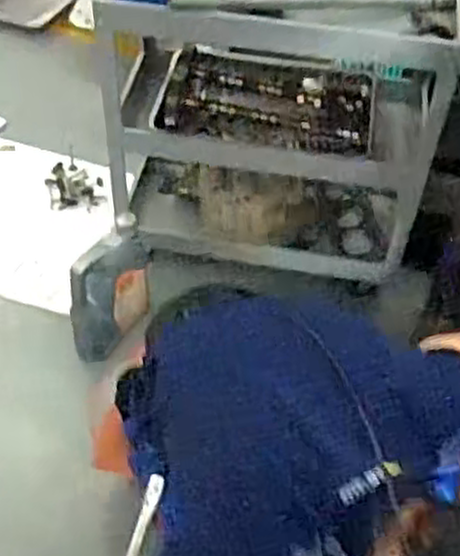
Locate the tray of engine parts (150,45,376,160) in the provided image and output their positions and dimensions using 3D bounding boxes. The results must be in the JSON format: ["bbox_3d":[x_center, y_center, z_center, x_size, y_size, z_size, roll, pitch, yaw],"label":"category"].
[{"bbox_3d":[0.087,-0.409,1.799,0.481,0.090,0.260,6,49,3],"label":"tray of engine parts"}]

